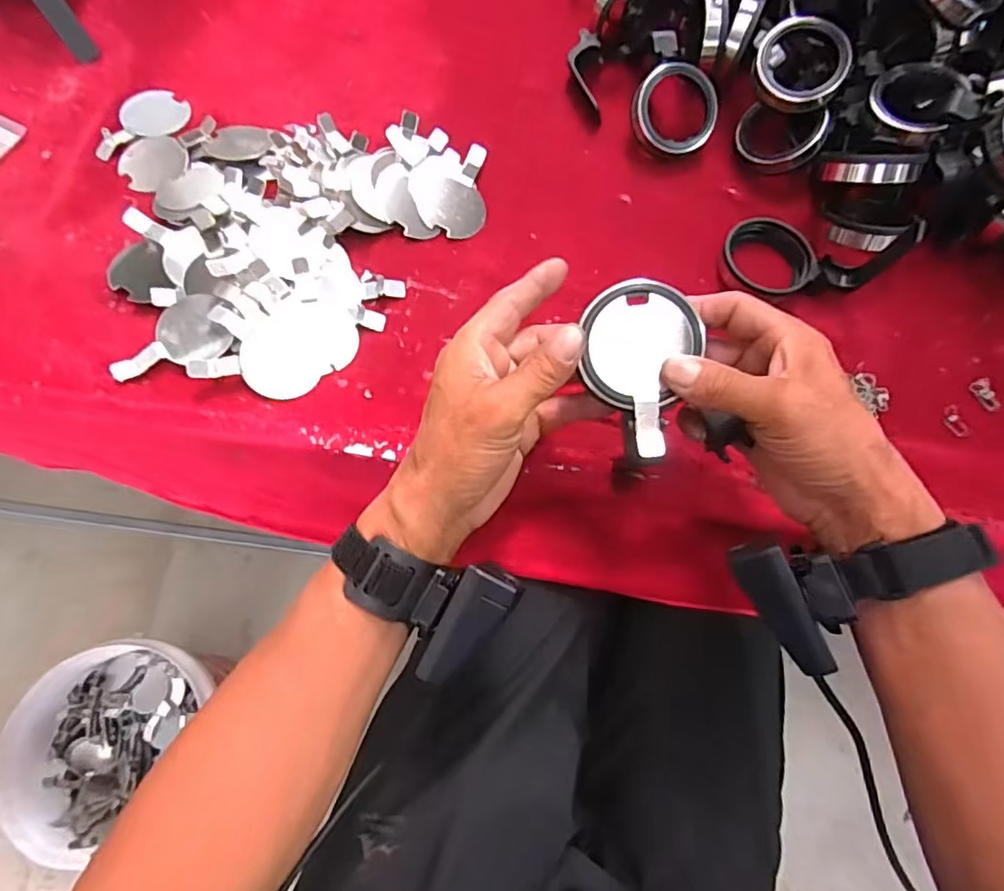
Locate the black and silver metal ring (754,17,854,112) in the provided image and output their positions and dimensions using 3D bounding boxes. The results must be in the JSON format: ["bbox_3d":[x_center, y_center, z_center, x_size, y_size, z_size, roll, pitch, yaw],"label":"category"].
[{"bbox_3d":[0.235,-0.300,0.450,0.069,0.016,0.062,35,109,6],"label":"black and silver metal ring"}]

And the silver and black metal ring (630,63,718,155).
[{"bbox_3d":[0.143,-0.279,0.475,0.067,0.016,0.070,0,103,-1],"label":"silver and black metal ring"}]

